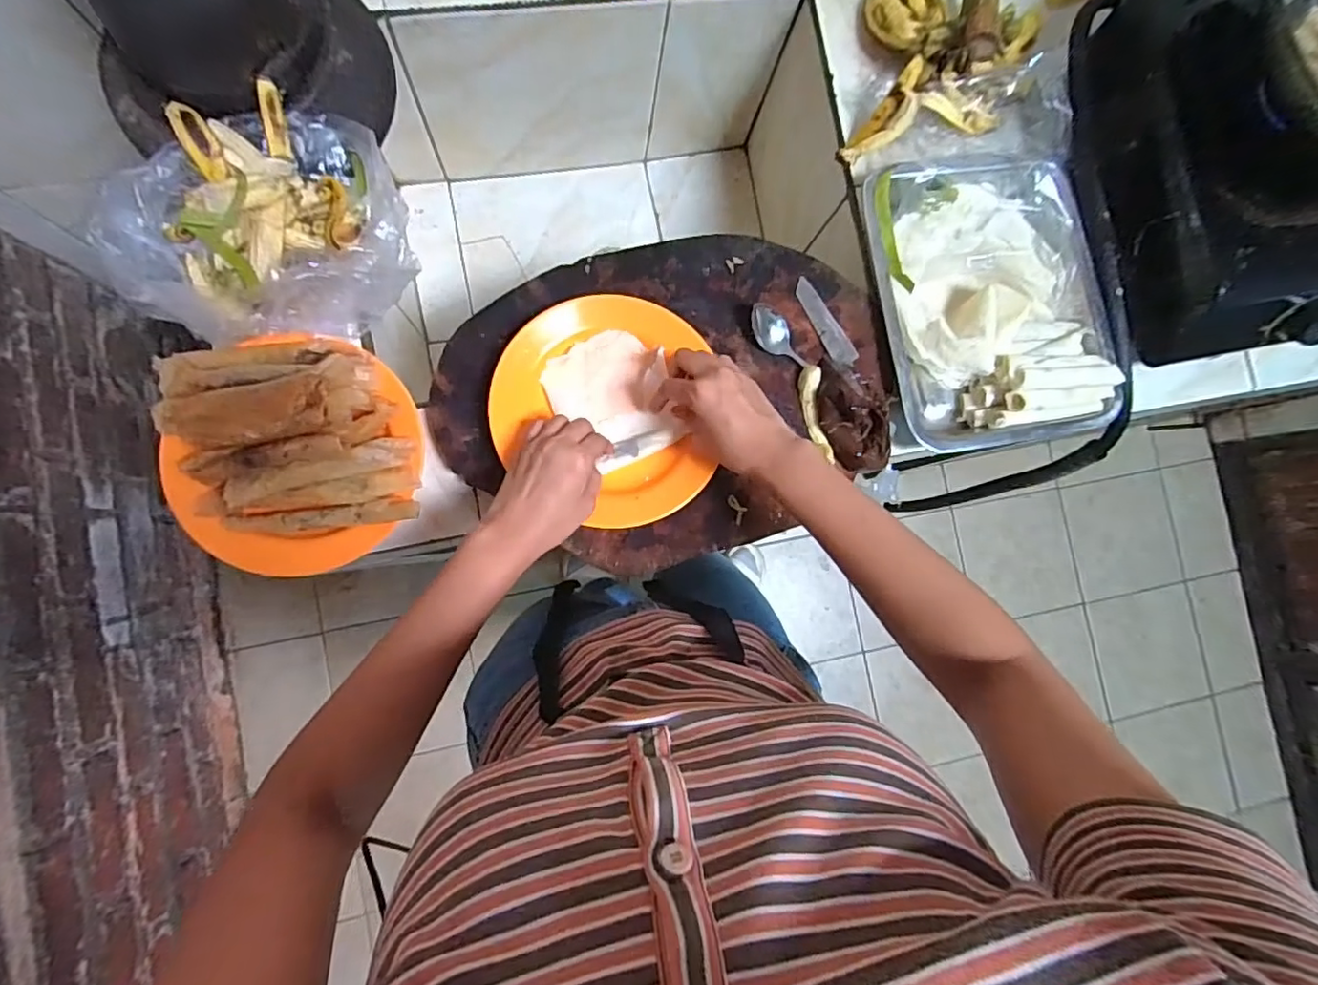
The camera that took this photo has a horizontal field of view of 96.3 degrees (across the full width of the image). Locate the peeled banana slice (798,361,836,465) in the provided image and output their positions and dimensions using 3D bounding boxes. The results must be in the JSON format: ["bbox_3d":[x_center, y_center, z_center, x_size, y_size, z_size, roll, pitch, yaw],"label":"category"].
[{"bbox_3d":[0.157,-0.078,0.594,0.010,0.024,0.097,-20,103,-50],"label":"peeled banana slice"}]

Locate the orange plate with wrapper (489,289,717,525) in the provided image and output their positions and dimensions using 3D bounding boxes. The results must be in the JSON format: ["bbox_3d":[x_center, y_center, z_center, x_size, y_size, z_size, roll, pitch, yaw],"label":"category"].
[{"bbox_3d":[-0.054,-0.077,0.547,0.189,0.027,0.212,-2,86,-8],"label":"orange plate with wrapper"}]

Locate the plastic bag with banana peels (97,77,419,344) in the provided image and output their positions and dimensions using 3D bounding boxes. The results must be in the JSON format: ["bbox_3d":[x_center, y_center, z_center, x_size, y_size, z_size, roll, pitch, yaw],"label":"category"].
[{"bbox_3d":[-0.355,-0.234,0.522,0.243,0.084,0.190,-15,88,-8],"label":"plastic bag with banana peels"}]

